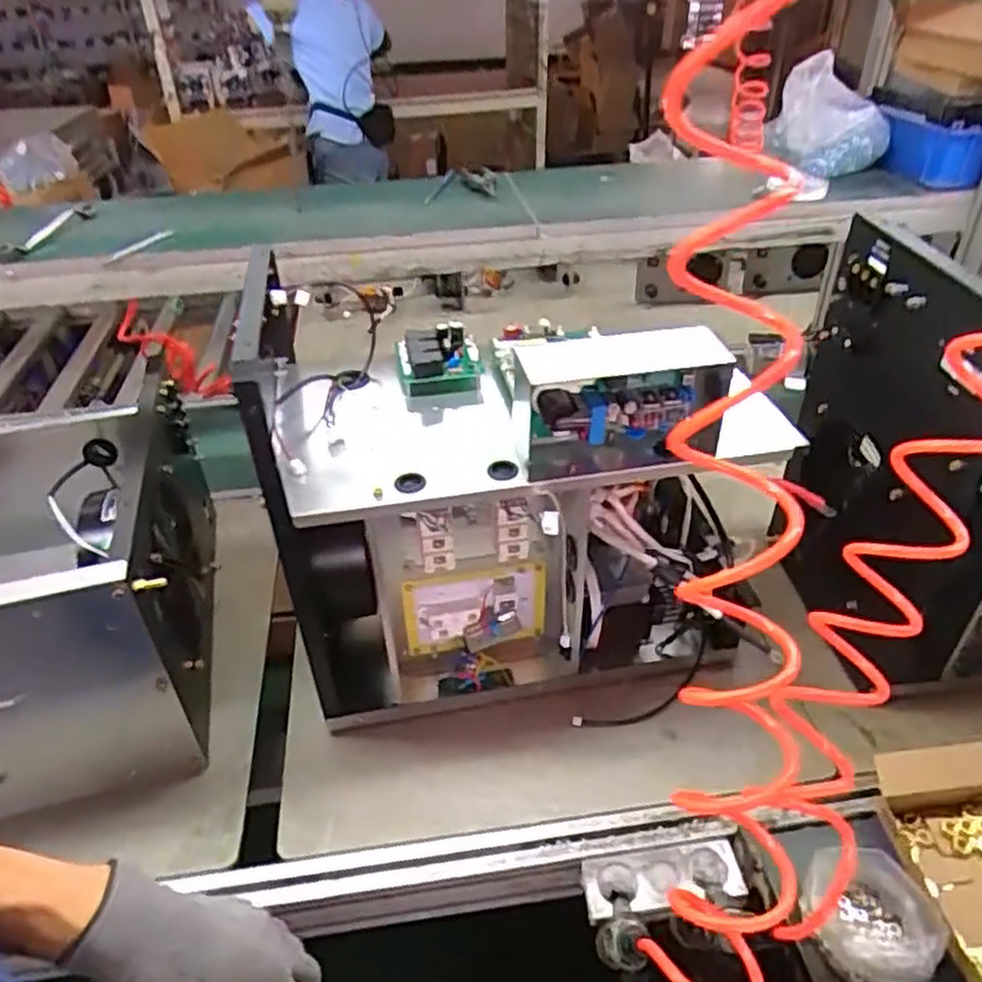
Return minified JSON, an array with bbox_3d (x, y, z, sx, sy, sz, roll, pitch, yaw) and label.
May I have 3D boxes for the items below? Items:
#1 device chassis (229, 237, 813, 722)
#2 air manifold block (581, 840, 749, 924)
[{"bbox_3d":[0.021,0.024,0.846,0.460,0.426,0.250,-7,36,-6],"label":"device chassis"},{"bbox_3d":[0.169,0.383,0.734,0.153,0.017,0.052,-6,36,-4],"label":"air manifold block"}]

